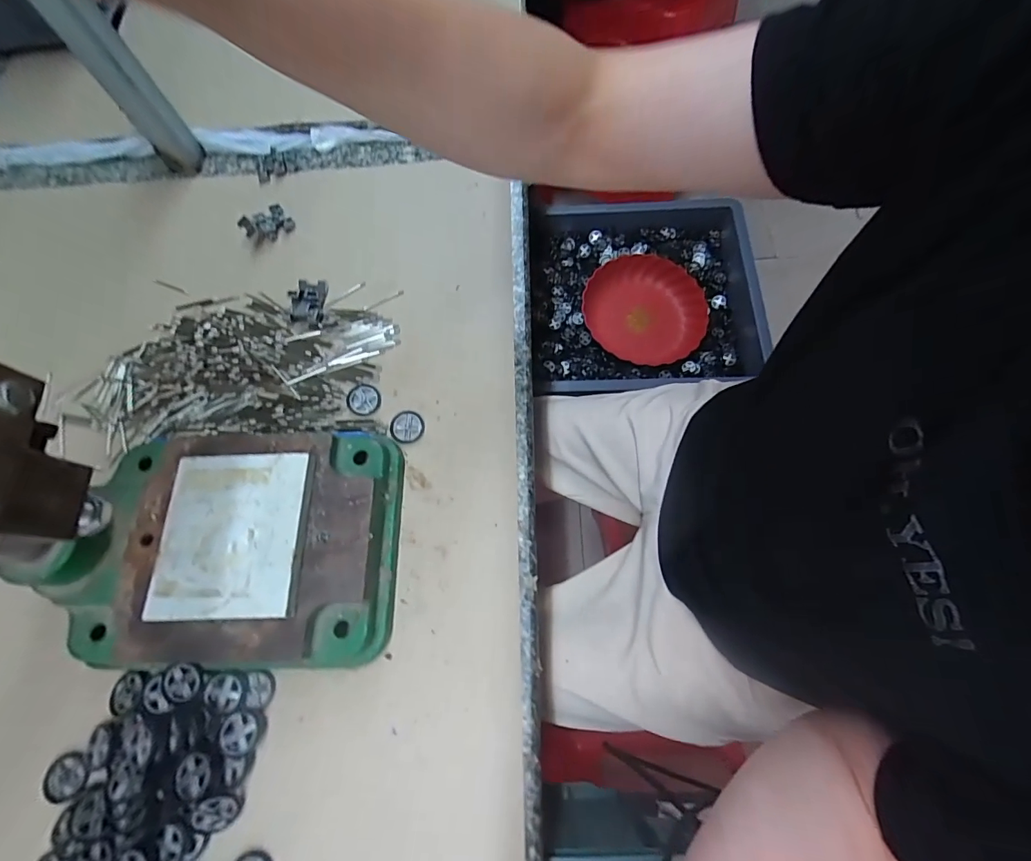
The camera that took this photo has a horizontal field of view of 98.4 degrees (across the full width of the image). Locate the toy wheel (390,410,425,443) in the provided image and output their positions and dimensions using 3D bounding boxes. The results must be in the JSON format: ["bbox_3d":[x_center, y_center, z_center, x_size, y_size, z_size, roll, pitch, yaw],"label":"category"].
[{"bbox_3d":[-0.090,-0.003,0.368,0.027,0.004,0.027,-1,70,2],"label":"toy wheel"}]

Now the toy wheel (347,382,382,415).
[{"bbox_3d":[-0.129,-0.027,0.377,0.027,0.004,0.030,-39,73,-11],"label":"toy wheel"}]

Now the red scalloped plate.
[{"bbox_3d":[0.263,-0.240,0.895,0.246,0.061,0.226,4,71,4],"label":"red scalloped plate"}]

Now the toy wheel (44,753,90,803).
[{"bbox_3d":[-0.302,0.233,0.299,0.027,0.008,0.023,34,75,13],"label":"toy wheel"}]

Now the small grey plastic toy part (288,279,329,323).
[{"bbox_3d":[-0.192,-0.122,0.412,0.030,0.012,0.042,3,71,4],"label":"small grey plastic toy part"}]

